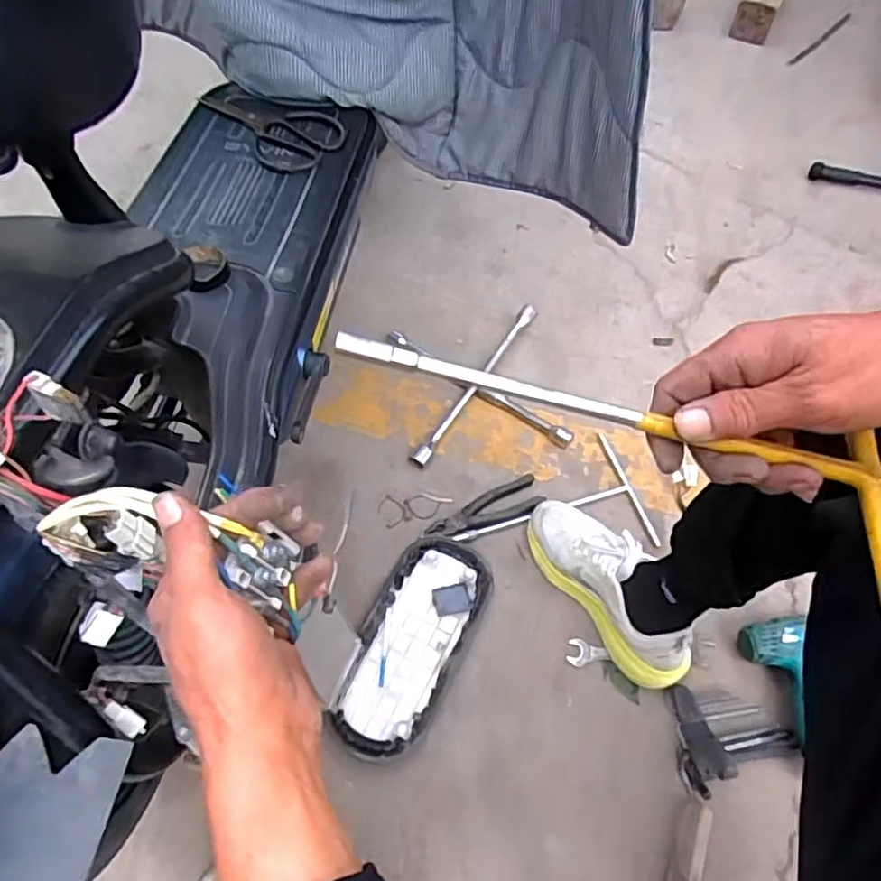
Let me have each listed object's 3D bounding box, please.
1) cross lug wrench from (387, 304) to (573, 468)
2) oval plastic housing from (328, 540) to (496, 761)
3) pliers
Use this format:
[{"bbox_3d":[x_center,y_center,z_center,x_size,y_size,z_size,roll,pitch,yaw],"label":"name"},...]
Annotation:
[{"bbox_3d":[0.058,-0.088,1.019,0.249,0.045,0.245,-9,62,-8],"label":"cross lug wrench"},{"bbox_3d":[-0.036,0.257,0.827,0.124,0.028,0.283,24,58,14],"label":"oval plastic housing"},{"bbox_3d":[0.061,0.100,0.920,0.182,0.021,0.058,-19,59,-15],"label":"pliers"}]

